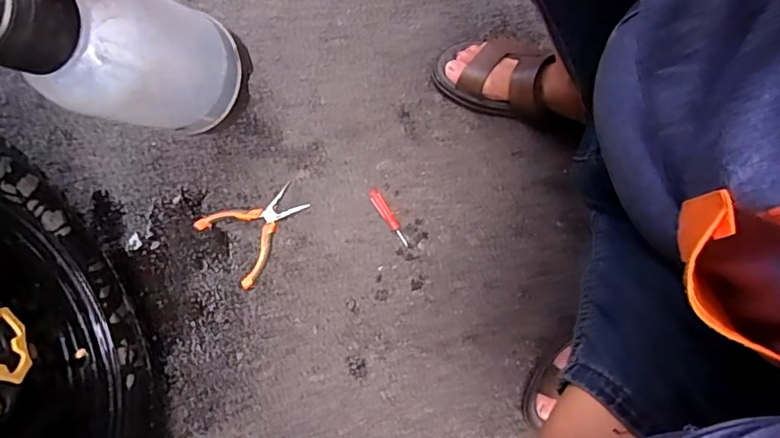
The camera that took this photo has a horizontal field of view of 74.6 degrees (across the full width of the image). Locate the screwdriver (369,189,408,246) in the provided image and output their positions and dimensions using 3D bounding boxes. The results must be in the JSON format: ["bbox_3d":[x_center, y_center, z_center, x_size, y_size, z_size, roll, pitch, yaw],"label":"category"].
[{"bbox_3d":[-0.002,-0.003,0.710,0.016,0.009,0.089,-33,81,-6],"label":"screwdriver"}]

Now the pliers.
[{"bbox_3d":[-0.184,0.008,0.714,0.136,0.014,0.117,-40,81,-7],"label":"pliers"}]

